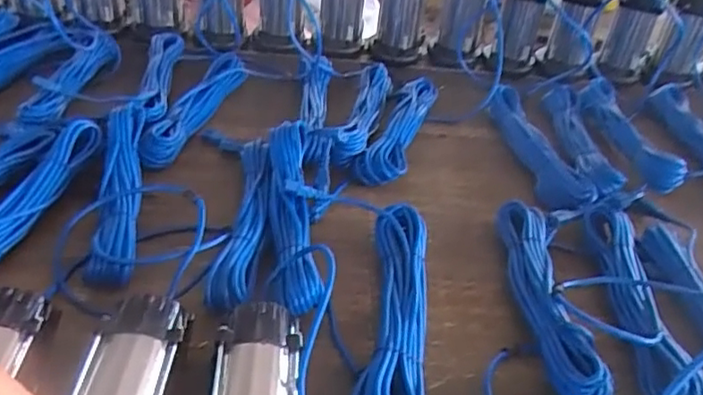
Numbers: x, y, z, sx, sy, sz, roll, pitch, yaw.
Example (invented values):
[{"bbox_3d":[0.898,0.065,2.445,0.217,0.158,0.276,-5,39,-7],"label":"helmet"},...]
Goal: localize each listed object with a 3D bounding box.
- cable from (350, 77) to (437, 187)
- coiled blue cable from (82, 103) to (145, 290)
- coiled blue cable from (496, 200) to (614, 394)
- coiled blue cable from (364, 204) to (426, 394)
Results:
[{"bbox_3d":[0.089,-0.129,1.114,0.081,0.047,0.332,16,37,12],"label":"cable"},{"bbox_3d":[-0.324,-0.023,0.880,0.063,0.051,0.342,-2,37,-12],"label":"coiled blue cable"},{"bbox_3d":[0.243,0.122,0.804,0.064,0.052,0.340,3,36,-5],"label":"coiled blue cable"},{"bbox_3d":[0.057,0.135,0.769,0.070,0.059,0.346,7,36,0],"label":"coiled blue cable"}]

